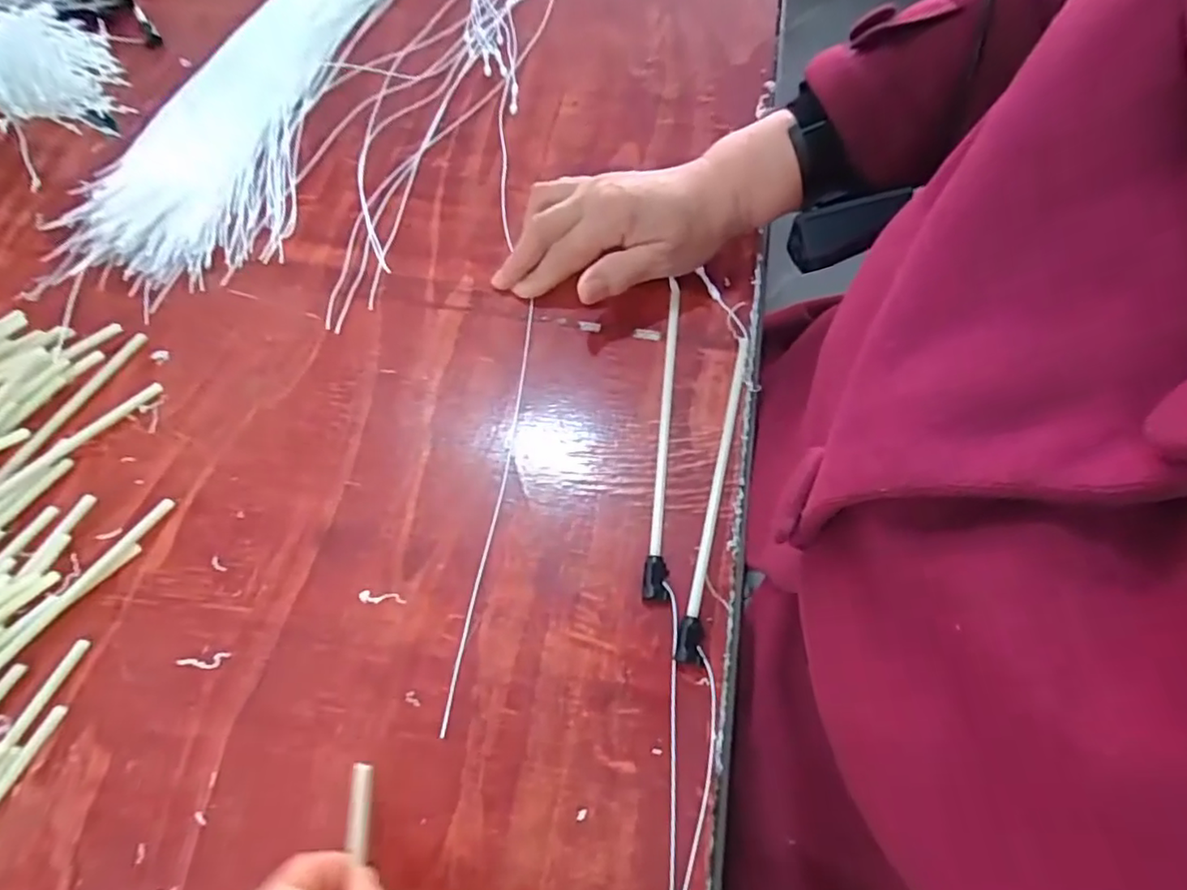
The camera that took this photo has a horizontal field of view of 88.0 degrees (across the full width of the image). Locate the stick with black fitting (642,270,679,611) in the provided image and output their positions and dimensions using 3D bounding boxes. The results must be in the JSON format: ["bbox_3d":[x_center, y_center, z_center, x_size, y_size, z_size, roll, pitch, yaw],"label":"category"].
[{"bbox_3d":[0.044,-0.010,0.368,0.012,0.011,0.203,6,68,3],"label":"stick with black fitting"}]

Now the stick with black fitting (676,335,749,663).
[{"bbox_3d":[0.071,0.024,0.354,0.014,0.010,0.196,12,68,5],"label":"stick with black fitting"}]

